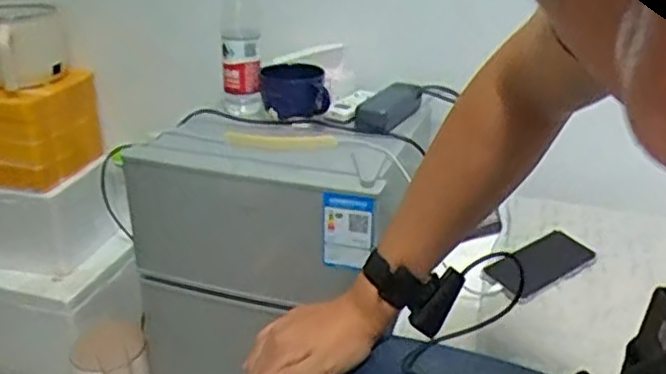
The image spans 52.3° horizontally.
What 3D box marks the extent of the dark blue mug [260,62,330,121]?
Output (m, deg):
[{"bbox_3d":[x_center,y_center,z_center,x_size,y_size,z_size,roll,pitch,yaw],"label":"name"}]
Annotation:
[{"bbox_3d":[-0.061,-0.150,1.055,0.099,0.064,0.097,-6,26,-11],"label":"dark blue mug"}]

